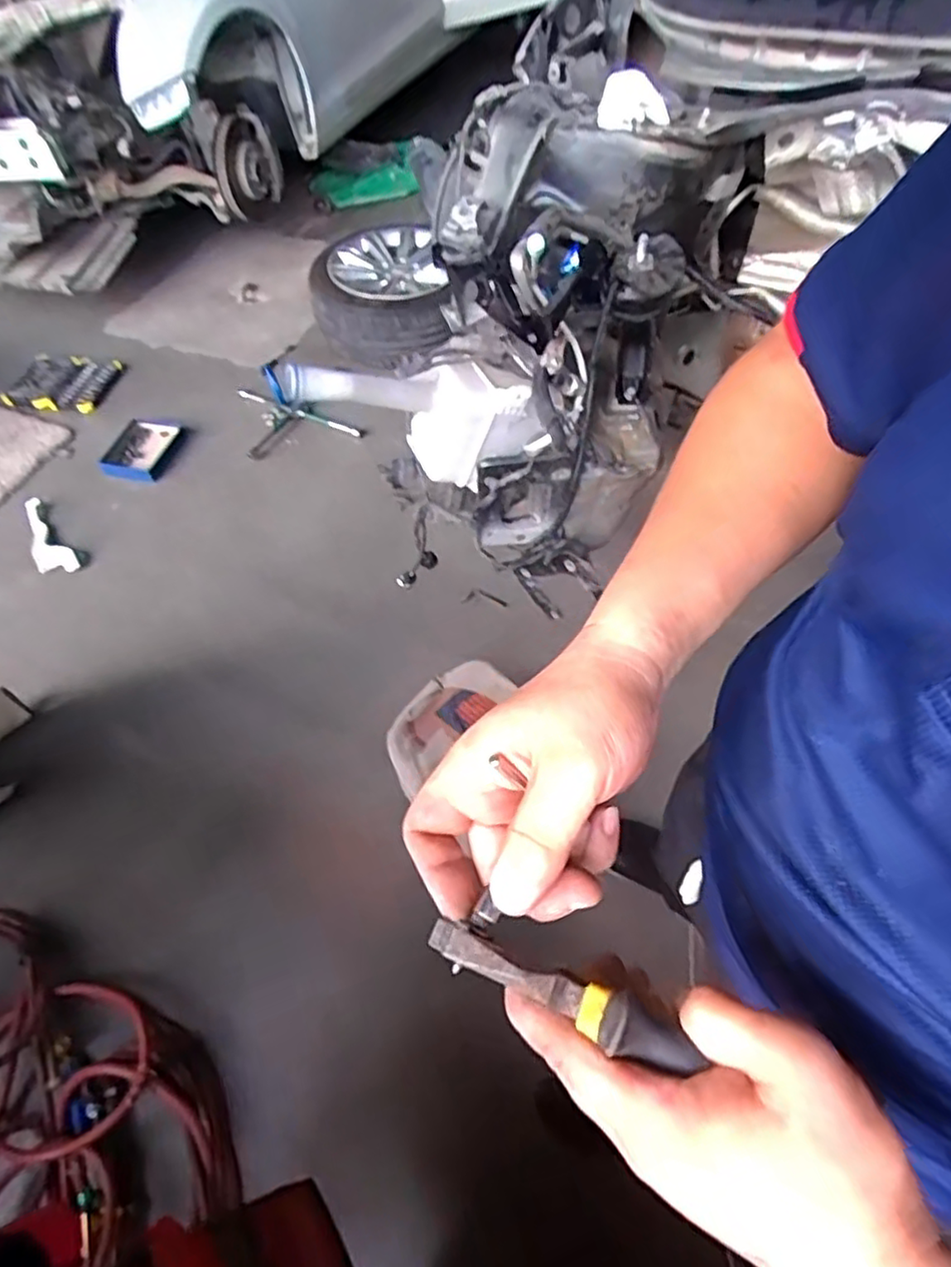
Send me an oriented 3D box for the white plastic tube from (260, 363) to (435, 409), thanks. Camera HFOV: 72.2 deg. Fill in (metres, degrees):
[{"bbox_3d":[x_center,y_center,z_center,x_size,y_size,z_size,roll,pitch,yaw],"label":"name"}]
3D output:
[{"bbox_3d":[-0.148,-0.316,0.842,0.053,0.053,0.256,40,35,25],"label":"white plastic tube"}]

